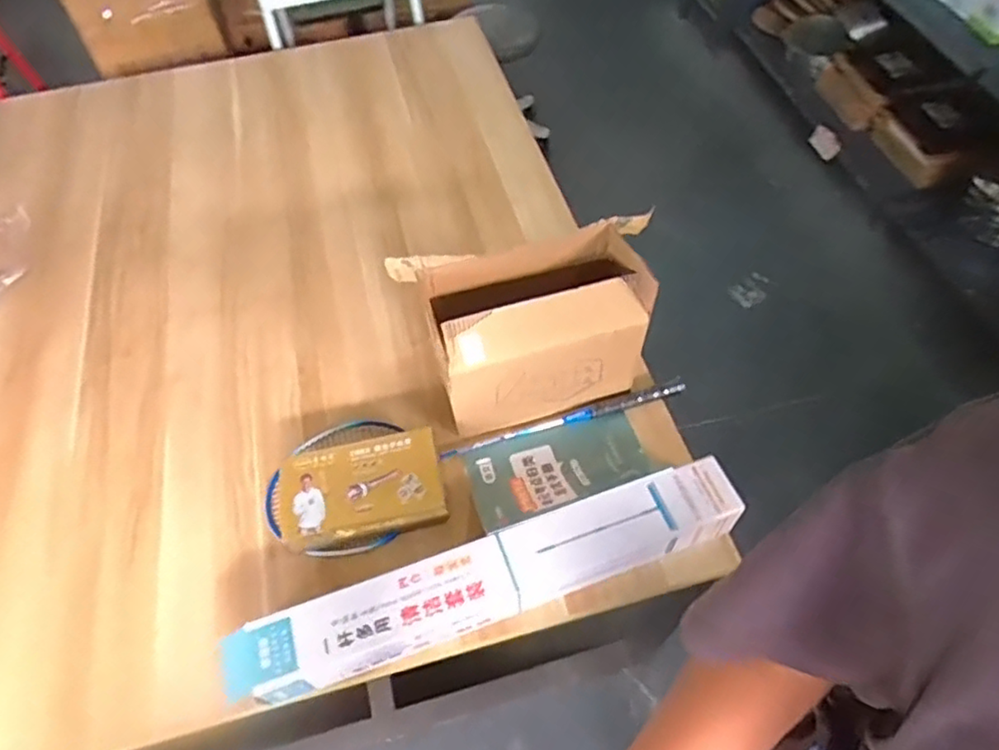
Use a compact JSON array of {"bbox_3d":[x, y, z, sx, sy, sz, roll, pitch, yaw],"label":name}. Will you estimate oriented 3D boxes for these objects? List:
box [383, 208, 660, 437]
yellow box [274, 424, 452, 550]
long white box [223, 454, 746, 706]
[{"bbox_3d":[0.053,-0.065,0.958,0.330,0.259,0.177,-21,57,-12],"label":"box"},{"bbox_3d":[-0.193,0.155,0.904,0.223,0.047,0.134,-9,55,-4],"label":"yellow box"},{"bbox_3d":[-0.006,0.261,0.833,0.637,0.104,0.093,-18,56,-10],"label":"long white box"}]

